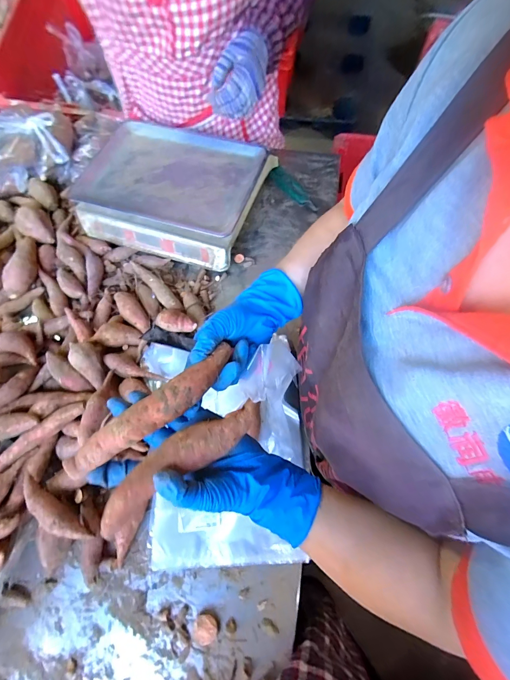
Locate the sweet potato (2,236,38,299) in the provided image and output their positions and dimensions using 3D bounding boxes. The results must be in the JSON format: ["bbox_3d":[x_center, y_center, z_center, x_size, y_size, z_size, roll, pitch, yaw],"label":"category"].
[{"bbox_3d":[-0.456,-0.148,0.635,0.050,0.051,0.133,-6,66,1],"label":"sweet potato"}]

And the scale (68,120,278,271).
[{"bbox_3d":[-0.171,-0.299,0.676,0.340,0.105,0.250,16,68,11],"label":"scale"}]

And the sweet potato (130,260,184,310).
[{"bbox_3d":[-0.188,-0.101,0.623,0.030,0.031,0.144,-37,69,-12],"label":"sweet potato"}]

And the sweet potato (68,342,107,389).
[{"bbox_3d":[-0.263,0.039,0.506,0.042,0.038,0.083,-28,68,-11],"label":"sweet potato"}]

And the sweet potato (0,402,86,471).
[{"bbox_3d":[-0.315,0.136,0.472,0.136,0.019,0.023,-37,69,-12],"label":"sweet potato"}]

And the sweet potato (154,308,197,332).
[{"bbox_3d":[-0.139,-0.034,0.563,0.071,0.030,0.038,13,67,9],"label":"sweet potato"}]

